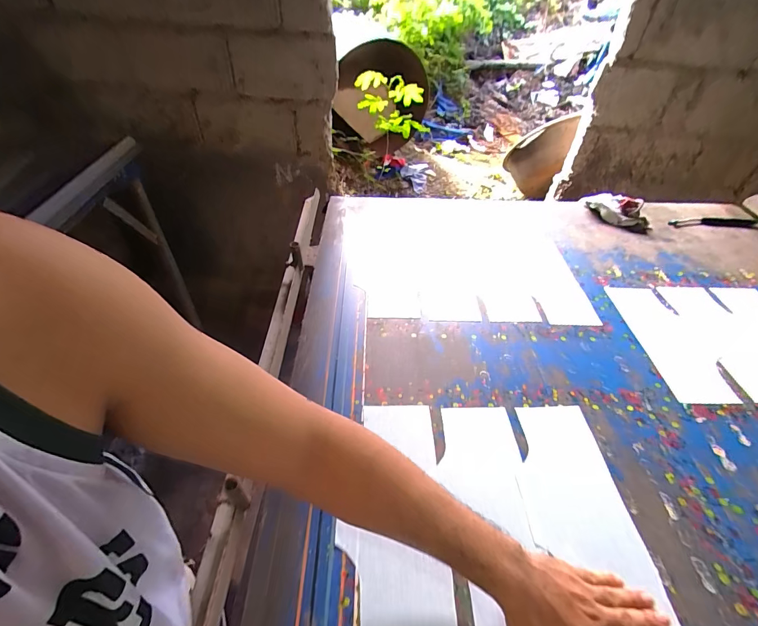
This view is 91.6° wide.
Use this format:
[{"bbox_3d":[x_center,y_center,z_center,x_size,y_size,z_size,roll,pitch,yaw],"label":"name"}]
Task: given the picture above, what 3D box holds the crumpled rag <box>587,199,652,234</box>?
[{"bbox_3d":[0.700,-0.292,1.068,0.168,0.053,0.094,18,46,15],"label":"crumpled rag"}]

